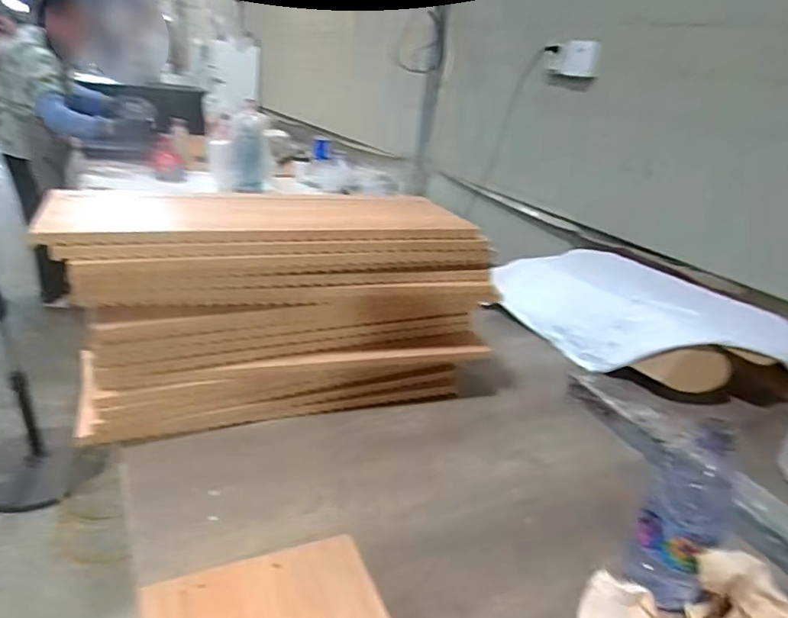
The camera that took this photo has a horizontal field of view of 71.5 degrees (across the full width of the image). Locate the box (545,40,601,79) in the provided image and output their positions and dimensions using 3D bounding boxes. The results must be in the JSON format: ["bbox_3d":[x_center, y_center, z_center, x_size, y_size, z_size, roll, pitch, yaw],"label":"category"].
[{"bbox_3d":[0.456,-0.639,1.394,0.136,0.081,0.034,23,28,33],"label":"box"}]

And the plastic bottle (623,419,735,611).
[{"bbox_3d":[0.273,0.183,0.507,0.067,0.181,0.052,19,26,26],"label":"plastic bottle"}]

